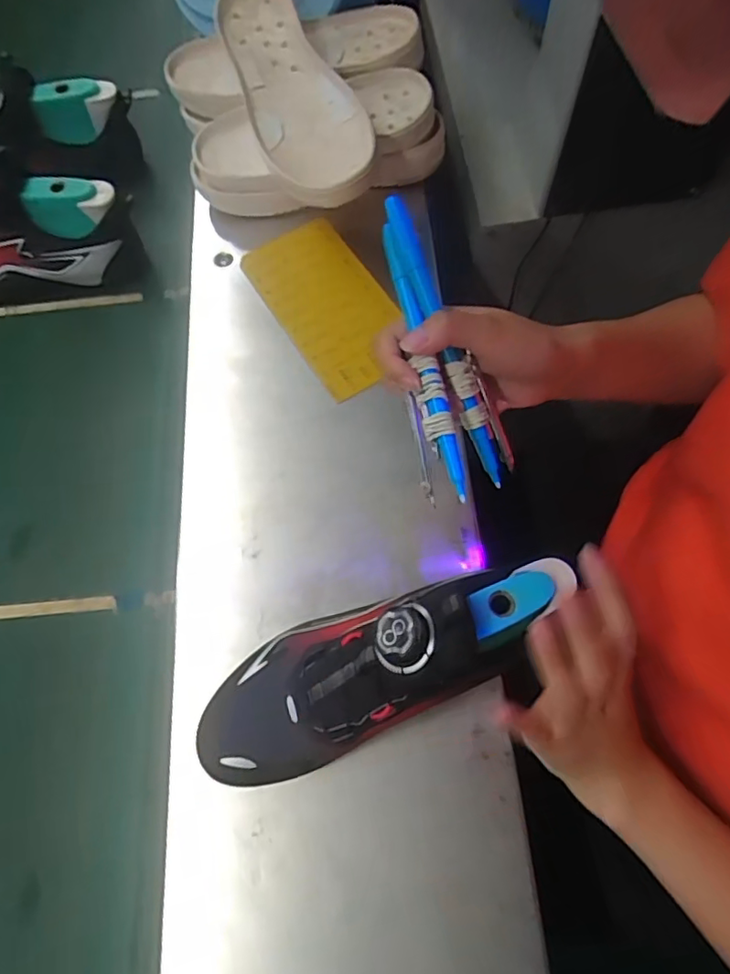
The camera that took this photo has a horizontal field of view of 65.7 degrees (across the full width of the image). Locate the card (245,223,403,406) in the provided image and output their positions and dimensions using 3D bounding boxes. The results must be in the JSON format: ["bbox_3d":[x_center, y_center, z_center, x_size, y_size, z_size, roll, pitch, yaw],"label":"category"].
[{"bbox_3d":[-0.034,-0.171,0.525,0.094,0.006,0.186,-33,73,-5],"label":"card"}]

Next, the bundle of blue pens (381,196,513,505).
[{"bbox_3d":[0.041,-0.080,0.315,0.057,0.045,0.168,-16,89,-3],"label":"bundle of blue pens"}]

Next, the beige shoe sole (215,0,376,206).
[{"bbox_3d":[-0.063,-0.365,0.518,0.098,0.045,0.255,-19,69,-2],"label":"beige shoe sole"}]

